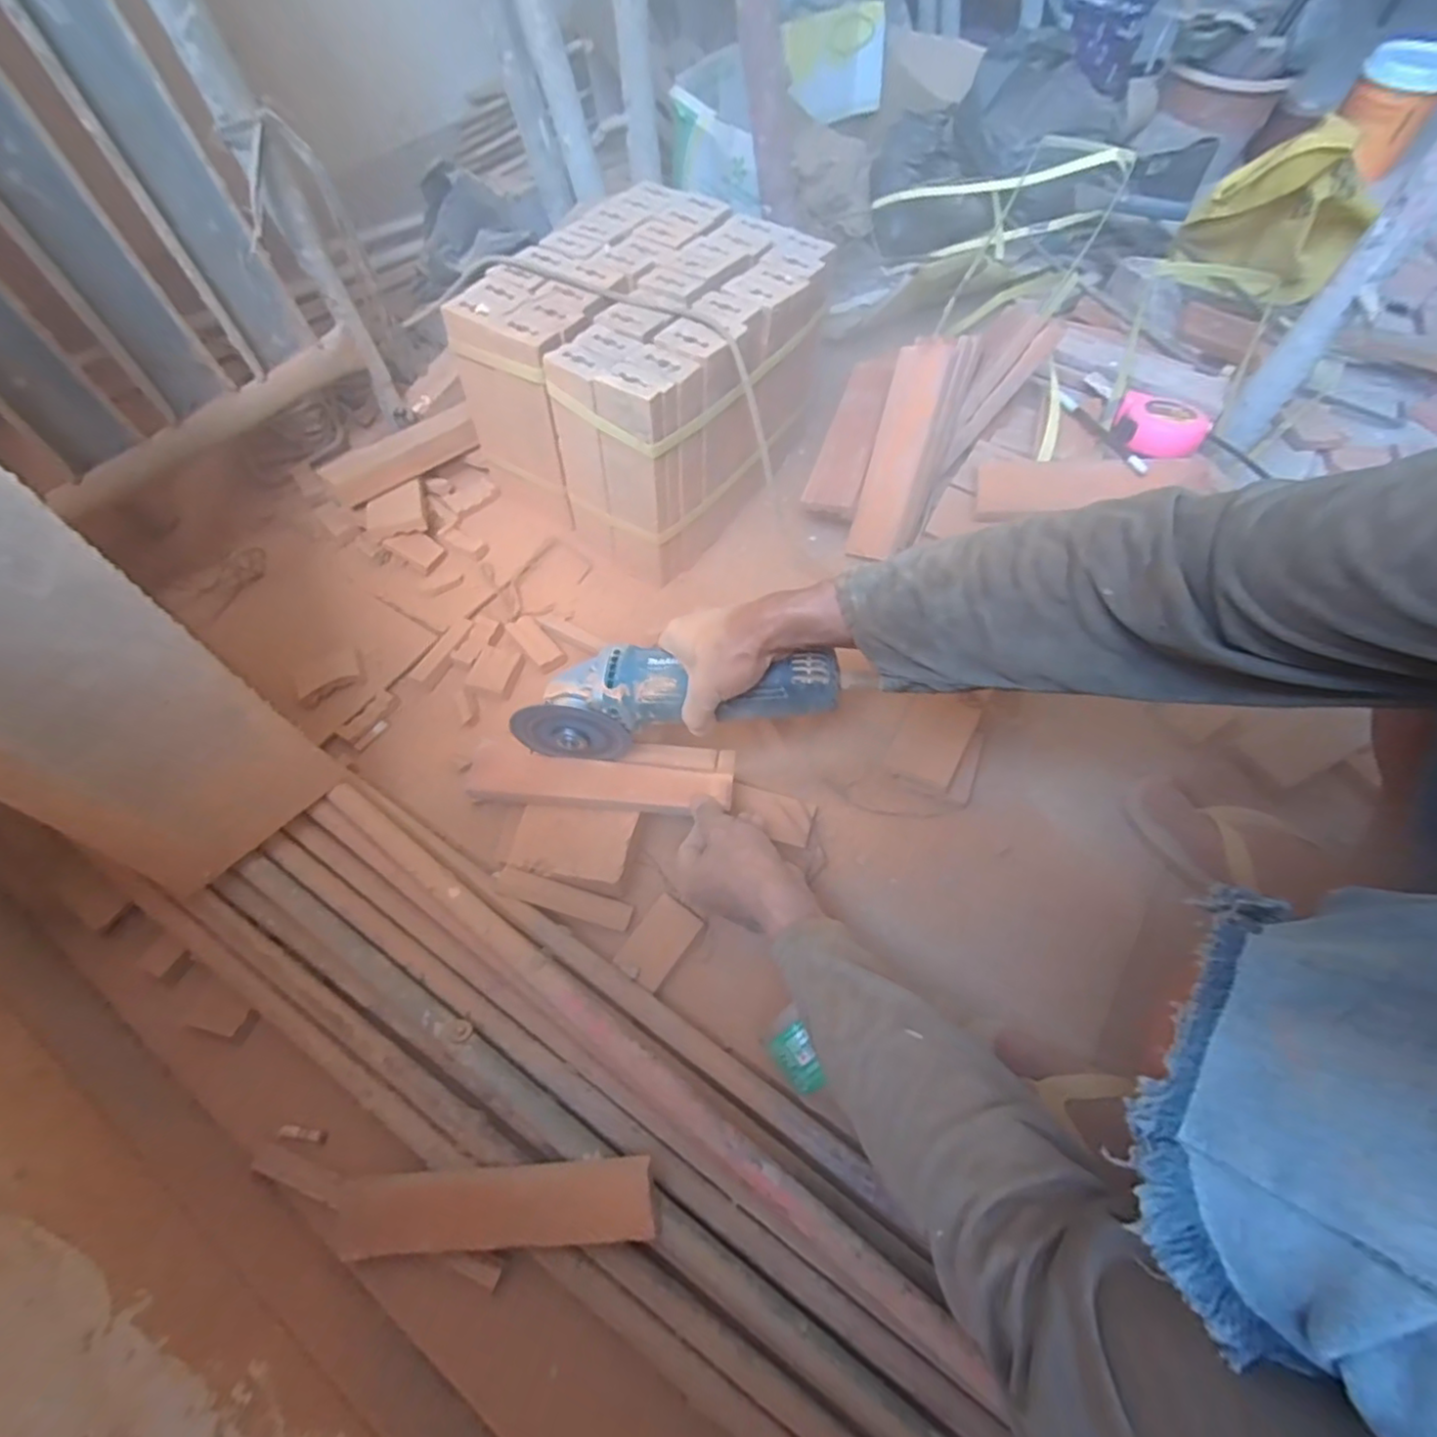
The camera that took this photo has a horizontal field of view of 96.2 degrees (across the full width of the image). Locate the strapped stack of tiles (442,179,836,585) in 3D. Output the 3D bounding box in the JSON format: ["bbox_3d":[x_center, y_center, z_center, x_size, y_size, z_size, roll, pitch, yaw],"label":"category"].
[{"bbox_3d":[-0.068,-0.402,0.760,0.303,0.216,0.347,33,65,17],"label":"strapped stack of tiles"}]

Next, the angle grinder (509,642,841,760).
[{"bbox_3d":[-0.035,-0.019,0.540,0.265,0.077,0.071,-5,60,10],"label":"angle grinder"}]

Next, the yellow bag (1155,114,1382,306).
[{"bbox_3d":[0.747,-0.666,0.857,0.211,0.199,0.159,31,64,16],"label":"yellow bag"}]

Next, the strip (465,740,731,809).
[{"bbox_3d":[-0.105,0.053,0.573,0.227,0.014,0.048,4,60,1],"label":"strip"}]

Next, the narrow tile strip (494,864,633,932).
[{"bbox_3d":[-0.132,0.155,0.557,0.115,0.006,0.024,22,60,-12],"label":"narrow tile strip"}]

